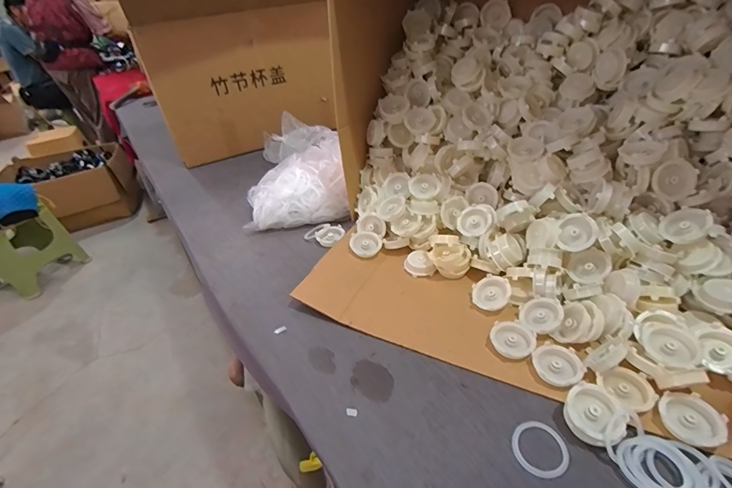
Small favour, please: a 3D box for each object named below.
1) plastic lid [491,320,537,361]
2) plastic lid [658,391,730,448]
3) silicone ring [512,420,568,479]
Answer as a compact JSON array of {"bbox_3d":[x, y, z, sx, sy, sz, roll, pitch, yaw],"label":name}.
[{"bbox_3d":[0.206,0.132,0.518,0.053,0.017,0.054,-5,38,4],"label":"plastic lid"},{"bbox_3d":[0.360,0.194,0.410,0.056,0.021,0.058,-5,38,4],"label":"plastic lid"},{"bbox_3d":[0.192,0.226,0.409,0.057,0.004,0.059,-5,38,4],"label":"silicone ring"}]

